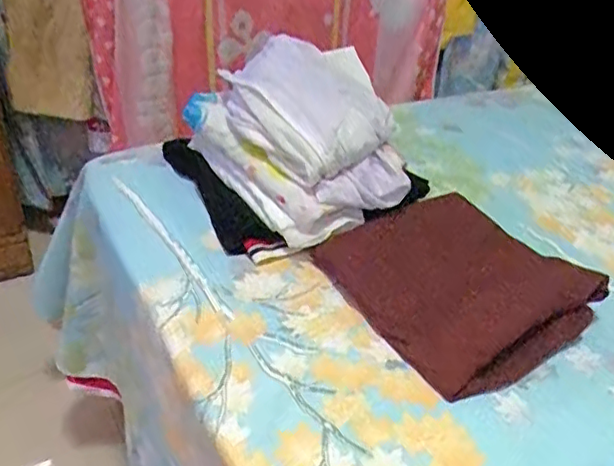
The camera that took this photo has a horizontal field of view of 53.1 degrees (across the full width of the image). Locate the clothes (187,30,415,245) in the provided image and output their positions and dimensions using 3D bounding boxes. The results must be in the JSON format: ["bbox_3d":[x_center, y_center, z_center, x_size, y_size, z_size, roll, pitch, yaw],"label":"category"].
[{"bbox_3d":[-0.006,-0.122,0.732,0.179,0.158,0.237,-15,39,-30],"label":"clothes"}]

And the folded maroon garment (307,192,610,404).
[{"bbox_3d":[0.159,0.049,0.653,0.215,0.057,0.227,-15,39,-27],"label":"folded maroon garment"}]

